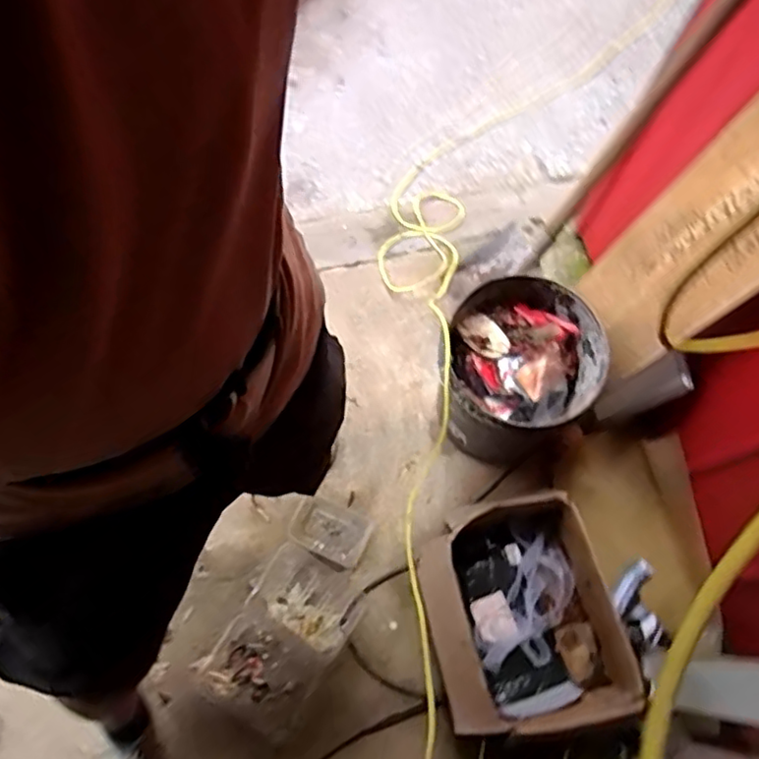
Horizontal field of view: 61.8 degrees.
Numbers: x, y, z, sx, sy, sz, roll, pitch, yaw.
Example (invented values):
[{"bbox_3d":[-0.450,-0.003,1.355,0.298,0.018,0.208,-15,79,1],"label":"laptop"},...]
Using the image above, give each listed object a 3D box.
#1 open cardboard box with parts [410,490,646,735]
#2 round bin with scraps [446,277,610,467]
[{"bbox_3d":[0.270,0.460,1.247,0.354,0.161,0.408,-12,72,-6],"label":"open cardboard box with parts"},{"bbox_3d":[0.264,-0.009,1.303,0.306,0.267,0.311,7,71,0],"label":"round bin with scraps"}]

